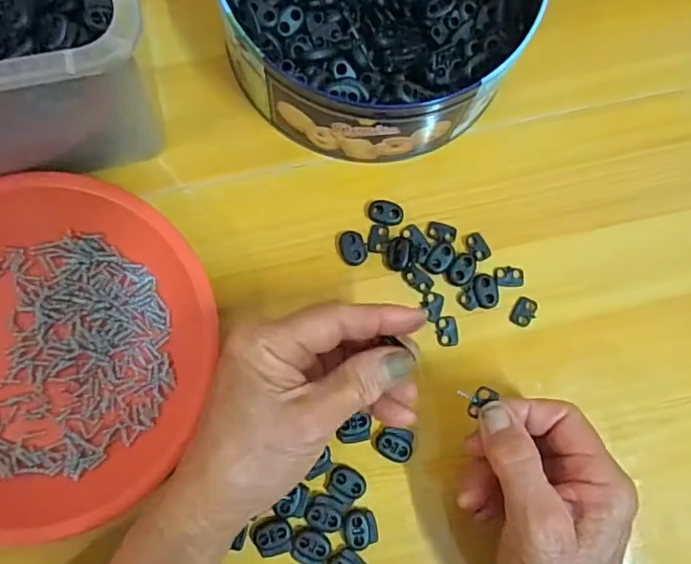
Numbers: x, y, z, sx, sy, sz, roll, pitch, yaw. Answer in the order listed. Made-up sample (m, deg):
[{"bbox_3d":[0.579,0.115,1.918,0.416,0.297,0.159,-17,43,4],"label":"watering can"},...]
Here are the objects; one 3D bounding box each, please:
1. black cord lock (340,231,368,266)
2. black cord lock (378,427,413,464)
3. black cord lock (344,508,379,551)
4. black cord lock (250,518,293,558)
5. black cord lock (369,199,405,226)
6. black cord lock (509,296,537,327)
[{"bbox_3d":[0.005,-0.021,0.345,0.016,0.007,0.022,-20,83,-7],"label":"black cord lock"},{"bbox_3d":[0.029,0.096,0.327,0.021,0.006,0.018,11,81,-3],"label":"black cord lock"},{"bbox_3d":[0.009,0.142,0.318,0.019,0.005,0.021,-7,82,-6],"label":"black cord lock"},{"bbox_3d":[-0.041,0.144,0.313,0.021,0.005,0.021,1,79,-5],"label":"black cord lock"},{"bbox_3d":[0.026,-0.043,0.349,0.022,0.006,0.013,18,80,-2],"label":"black cord lock"},{"bbox_3d":[0.111,0.018,0.344,0.013,0.004,0.019,31,80,1],"label":"black cord lock"}]

